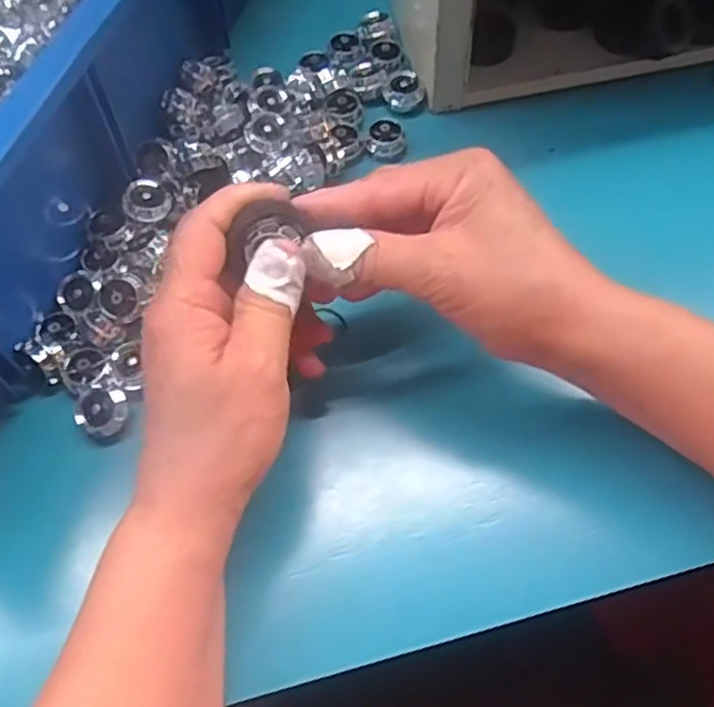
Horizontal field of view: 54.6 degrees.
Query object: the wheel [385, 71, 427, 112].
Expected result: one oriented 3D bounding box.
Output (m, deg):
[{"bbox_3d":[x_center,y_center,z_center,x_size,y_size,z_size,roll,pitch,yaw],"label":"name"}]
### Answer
[{"bbox_3d":[0.030,-0.163,0.430,0.025,0.010,0.021,-21,67,-10],"label":"wheel"}]

